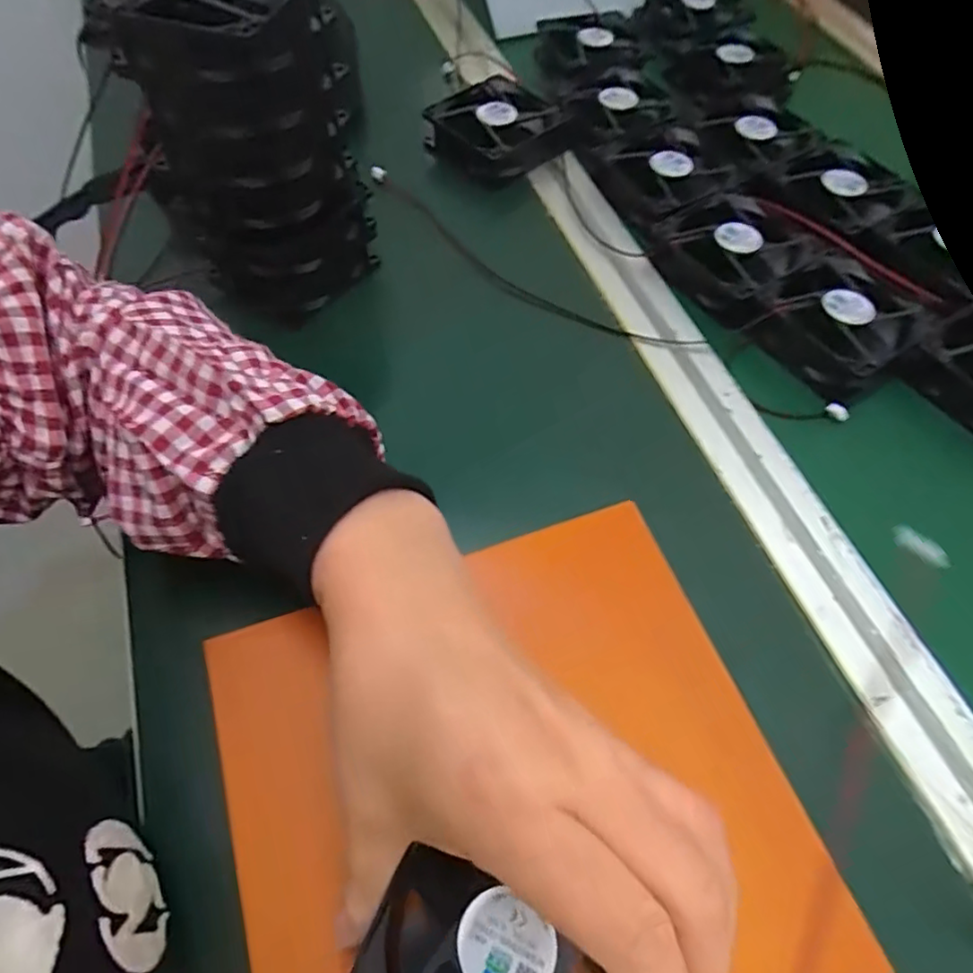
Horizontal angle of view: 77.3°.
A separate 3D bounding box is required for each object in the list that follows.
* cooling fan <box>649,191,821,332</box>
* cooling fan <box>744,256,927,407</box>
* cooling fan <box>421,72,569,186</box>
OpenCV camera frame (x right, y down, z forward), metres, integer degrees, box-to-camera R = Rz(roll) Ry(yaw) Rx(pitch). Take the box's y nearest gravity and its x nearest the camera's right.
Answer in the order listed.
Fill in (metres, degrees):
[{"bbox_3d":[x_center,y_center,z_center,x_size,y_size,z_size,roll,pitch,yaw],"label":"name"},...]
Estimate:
[{"bbox_3d":[0.162,-0.147,0.395,0.080,0.028,0.089,-31,65,-20],"label":"cooling fan"},{"bbox_3d":[0.214,-0.097,0.368,0.085,0.030,0.077,-35,67,-22],"label":"cooling fan"},{"bbox_3d":[0.011,-0.266,0.450,0.085,0.026,0.079,-28,65,-19],"label":"cooling fan"}]

